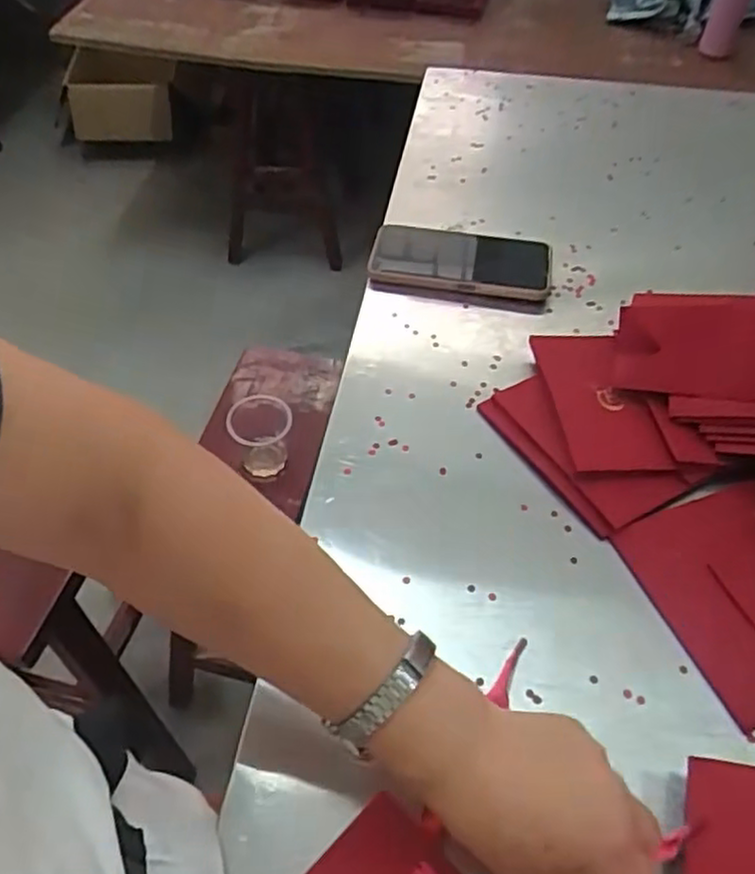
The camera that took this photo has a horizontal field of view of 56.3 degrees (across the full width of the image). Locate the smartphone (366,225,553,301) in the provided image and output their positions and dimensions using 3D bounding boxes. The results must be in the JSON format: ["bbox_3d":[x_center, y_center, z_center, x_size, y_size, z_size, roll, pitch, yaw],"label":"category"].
[{"bbox_3d":[0.078,-0.164,0.662,0.166,0.016,0.079,7,52,5],"label":"smartphone"}]

